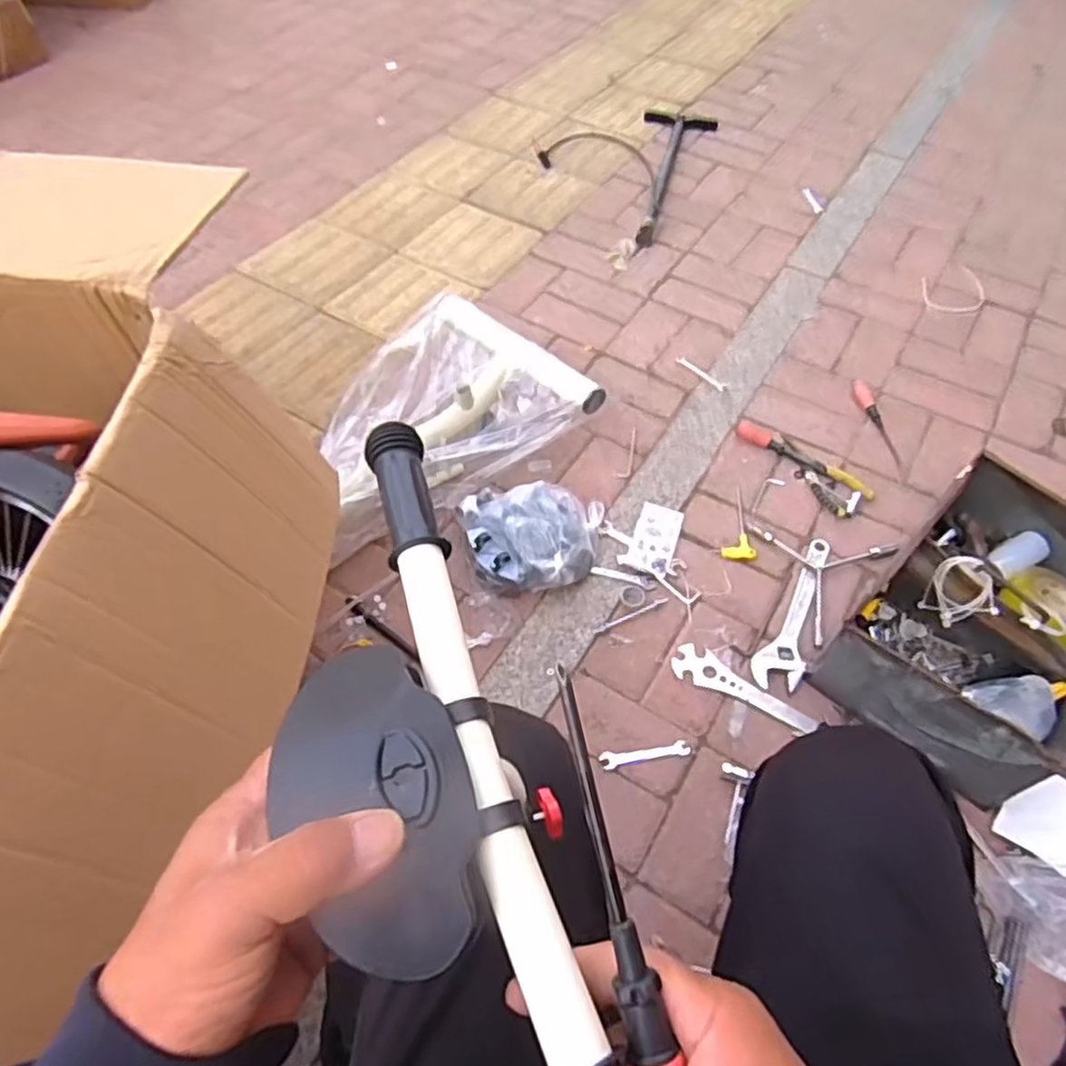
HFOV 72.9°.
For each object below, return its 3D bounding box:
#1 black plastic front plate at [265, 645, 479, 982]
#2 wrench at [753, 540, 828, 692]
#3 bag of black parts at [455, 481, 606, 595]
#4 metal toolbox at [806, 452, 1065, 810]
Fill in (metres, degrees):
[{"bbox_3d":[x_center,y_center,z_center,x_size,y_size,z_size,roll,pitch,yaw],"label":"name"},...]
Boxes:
[{"bbox_3d":[-0.059,0.101,0.274,0.069,0.025,0.116,-14,57,-10],"label":"black plastic front plate"},{"bbox_3d":[0.407,0.117,1.108,0.067,0.026,0.296,23,59,14],"label":"wrench"},{"bbox_3d":[0.005,0.009,1.118,0.215,0.087,0.159,-7,56,-6],"label":"bag of black parts"},{"bbox_3d":[0.636,0.121,0.992,0.293,0.155,0.413,39,63,22],"label":"metal toolbox"}]

